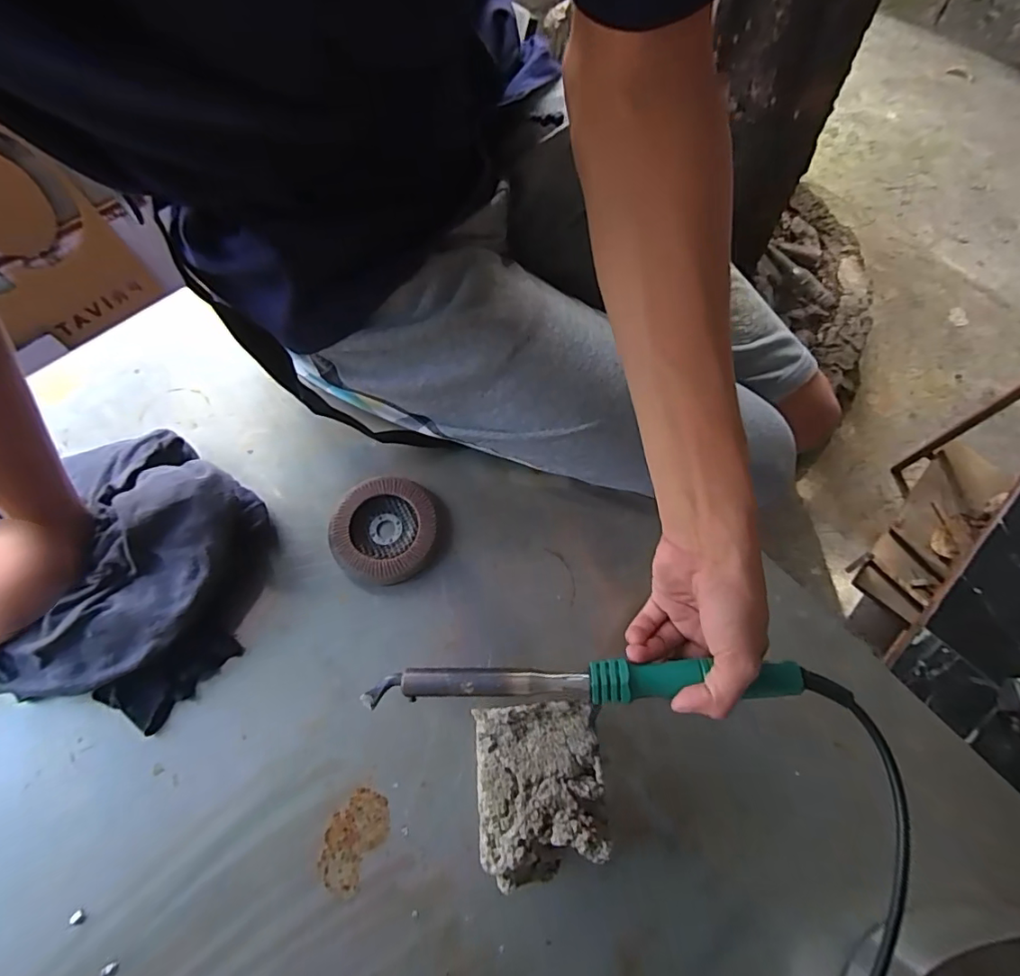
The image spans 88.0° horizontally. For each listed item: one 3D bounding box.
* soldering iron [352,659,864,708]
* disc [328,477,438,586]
[{"bbox_3d":[0.054,0.124,0.336,0.298,0.022,0.025,-3,70,7],"label":"soldering iron"},{"bbox_3d":[-0.107,0.035,0.445,0.086,0.010,0.090,0,69,-1],"label":"disc"}]

